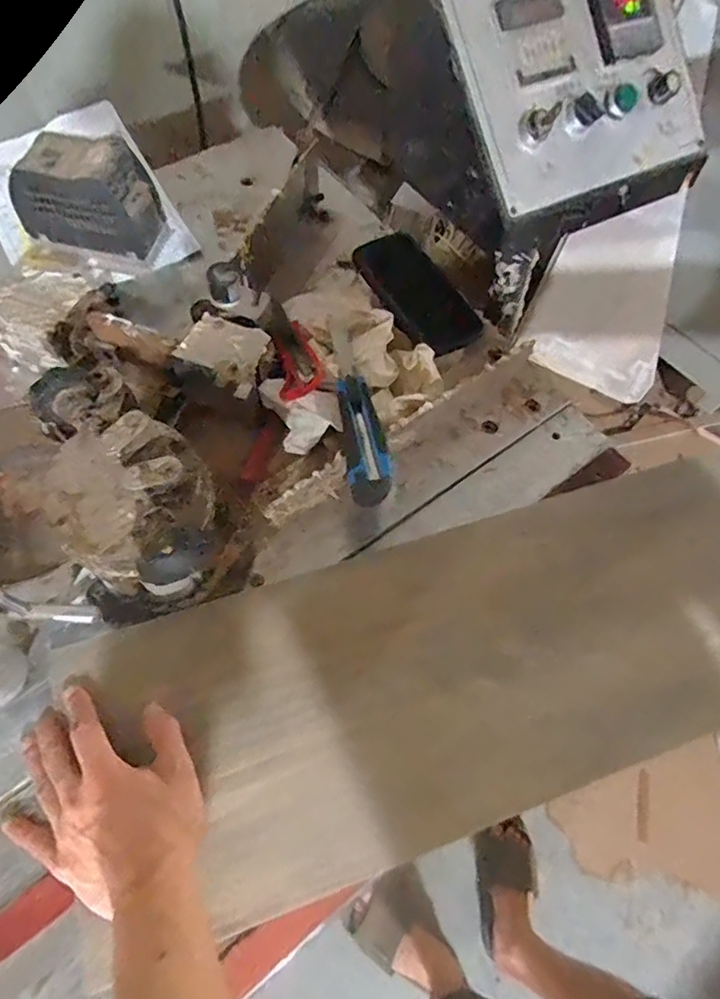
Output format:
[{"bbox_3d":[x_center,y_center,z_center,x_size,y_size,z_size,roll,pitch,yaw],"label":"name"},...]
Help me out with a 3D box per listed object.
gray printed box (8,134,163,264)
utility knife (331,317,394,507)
[{"bbox_3d":[-0.314,-0.342,0.635,0.152,0.114,0.072,7,65,1],"label":"gray printed box"},{"bbox_3d":[-0.001,-0.095,0.534,0.040,0.025,0.218,-5,65,-5],"label":"utility knife"}]

